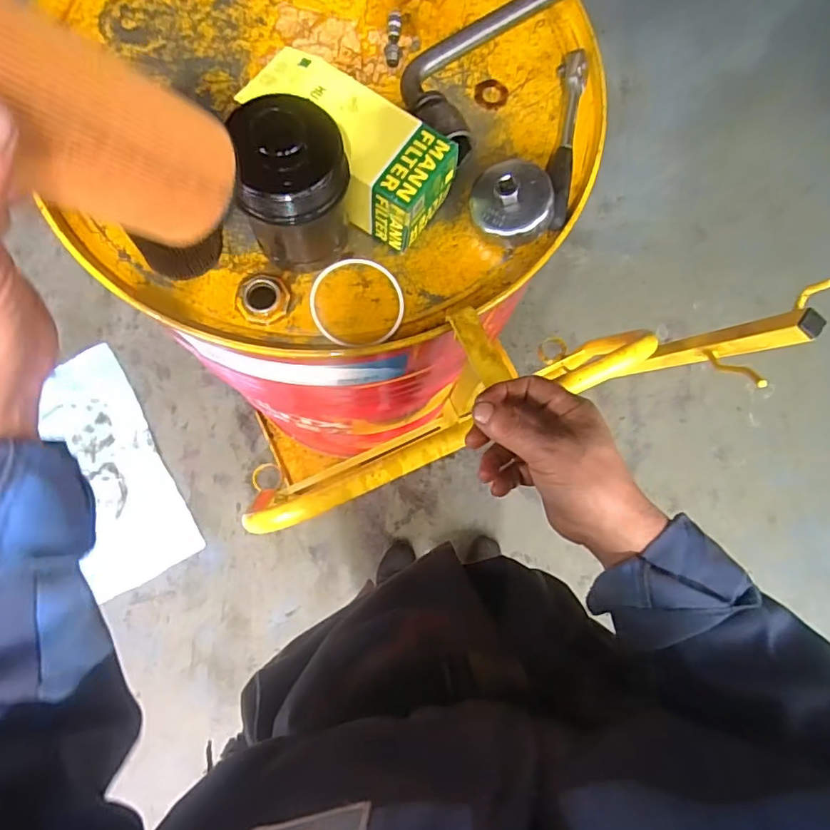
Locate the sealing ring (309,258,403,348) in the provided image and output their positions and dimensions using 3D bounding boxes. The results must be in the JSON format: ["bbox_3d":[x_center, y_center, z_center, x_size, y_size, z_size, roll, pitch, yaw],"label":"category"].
[{"bbox_3d":[-0.054,-0.105,0.503,0.086,0.006,0.090,1,76,-3],"label":"sealing ring"}]

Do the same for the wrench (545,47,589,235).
[{"bbox_3d":[0.149,-0.271,0.535,0.025,0.019,0.192,9,79,-2],"label":"wrench"}]

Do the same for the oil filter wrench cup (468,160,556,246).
[{"bbox_3d":[0.090,-0.199,0.499,0.067,0.040,0.077,-14,81,-6],"label":"oil filter wrench cup"}]

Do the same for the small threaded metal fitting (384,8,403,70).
[{"bbox_3d":[-0.022,-0.387,0.555,0.016,0.016,0.051,1,79,-3],"label":"small threaded metal fitting"}]

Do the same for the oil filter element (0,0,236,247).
[{"bbox_3d":[-0.143,-0.117,0.231,0.063,0.134,0.059,-1,82,31],"label":"oil filter element"}]

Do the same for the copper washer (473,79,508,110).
[{"bbox_3d":[0.080,-0.333,0.560,0.036,0.007,0.037,0,83,-4],"label":"copper washer"}]

